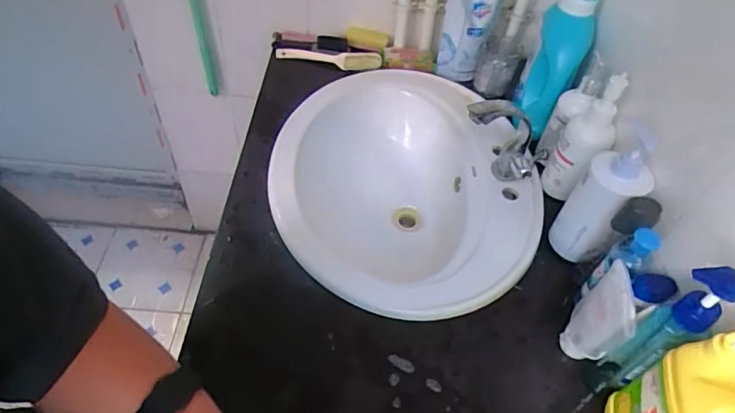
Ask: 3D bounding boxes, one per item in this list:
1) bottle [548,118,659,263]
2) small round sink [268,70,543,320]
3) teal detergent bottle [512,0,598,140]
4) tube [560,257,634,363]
[{"bbox_3d":[0.321,-0.005,0.673,0.082,0.197,0.069,35,55,22],"label":"bottle"},{"bbox_3d":[0.046,-0.016,0.882,0.414,0.175,0.533,-7,51,-12],"label":"small round sink"},{"bbox_3d":[0.323,-0.258,0.834,0.081,0.243,0.136,14,50,6],"label":"teal detergent bottle"},{"bbox_3d":[0.279,0.144,0.596,0.032,0.159,0.073,-6,50,-11],"label":"tube"}]

